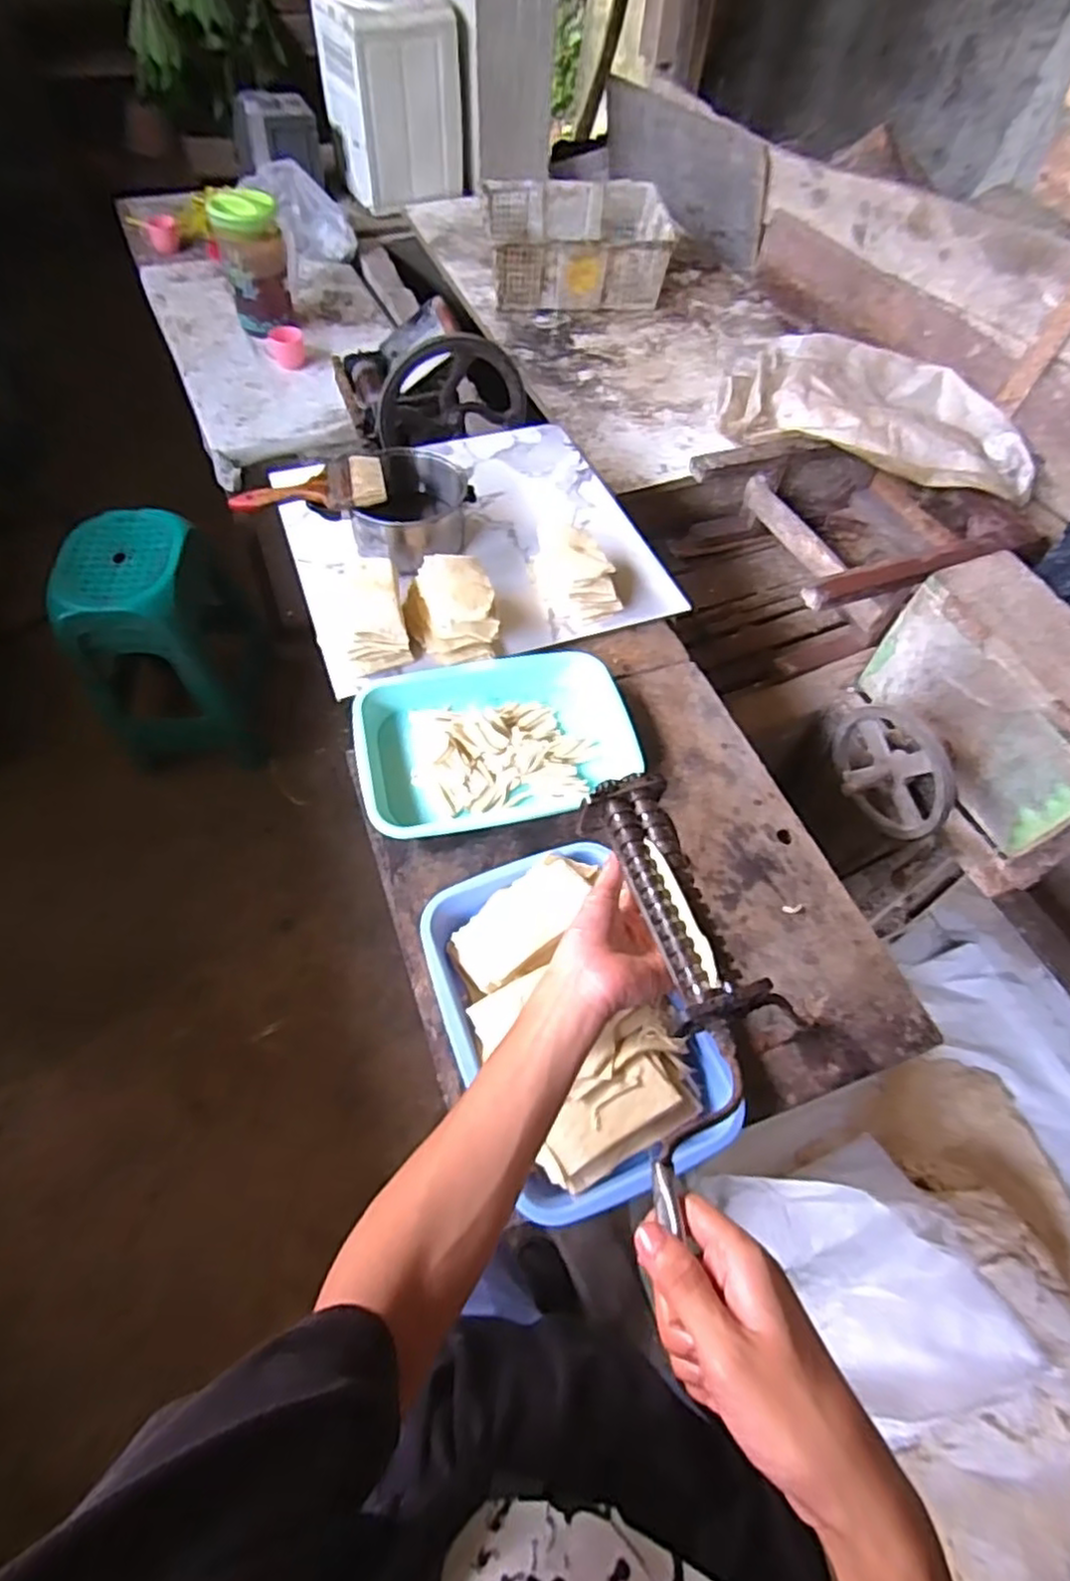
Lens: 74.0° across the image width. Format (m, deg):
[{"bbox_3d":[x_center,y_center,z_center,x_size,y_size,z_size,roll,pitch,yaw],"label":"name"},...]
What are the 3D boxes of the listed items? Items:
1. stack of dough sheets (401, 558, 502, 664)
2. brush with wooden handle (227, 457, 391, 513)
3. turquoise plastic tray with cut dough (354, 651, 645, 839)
[{"bbox_3d":[-0.109,-0.233,0.905,0.112,0.074,0.131,-8,60,-6],"label":"stack of dough sheets"},{"bbox_3d":[-0.305,-0.420,0.965,0.214,0.023,0.085,3,71,11],"label":"brush with wooden handle"},{"bbox_3d":[-0.048,-0.067,0.854,0.321,0.046,0.236,-11,60,-7],"label":"turquoise plastic tray with cut dough"}]

